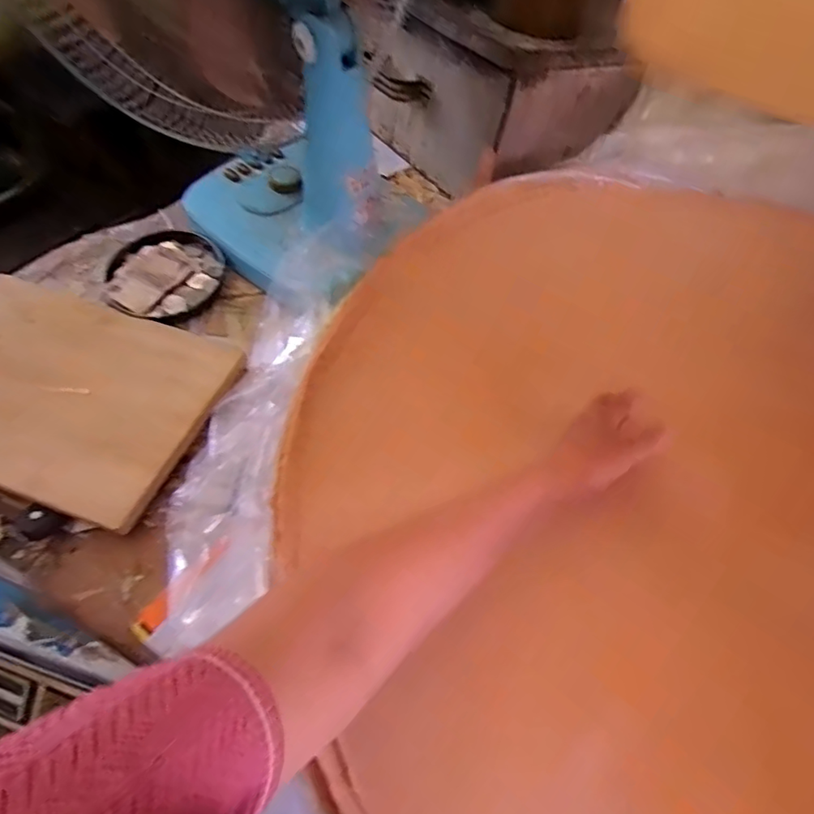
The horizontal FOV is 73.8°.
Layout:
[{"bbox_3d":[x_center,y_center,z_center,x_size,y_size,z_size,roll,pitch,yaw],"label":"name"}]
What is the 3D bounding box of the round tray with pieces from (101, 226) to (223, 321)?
[{"bbox_3d":[-0.287,-0.160,0.643,0.130,0.029,0.135,2,59,-3],"label":"round tray with pieces"}]

